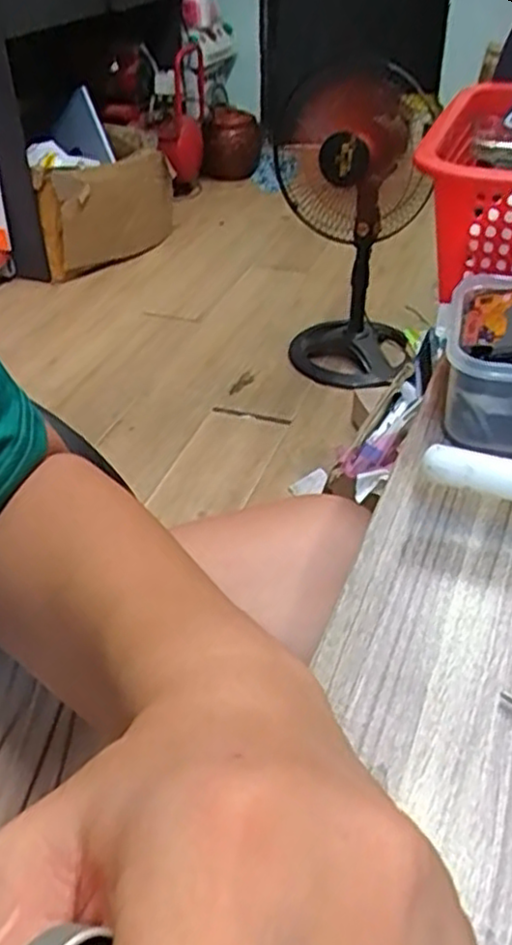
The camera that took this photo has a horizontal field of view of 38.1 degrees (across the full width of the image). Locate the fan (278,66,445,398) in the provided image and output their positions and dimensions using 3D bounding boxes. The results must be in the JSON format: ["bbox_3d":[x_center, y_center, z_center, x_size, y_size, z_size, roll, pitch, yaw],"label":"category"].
[{"bbox_3d":[0.226,-0.579,1.759,0.354,0.648,0.368,2,38,4],"label":"fan"}]

